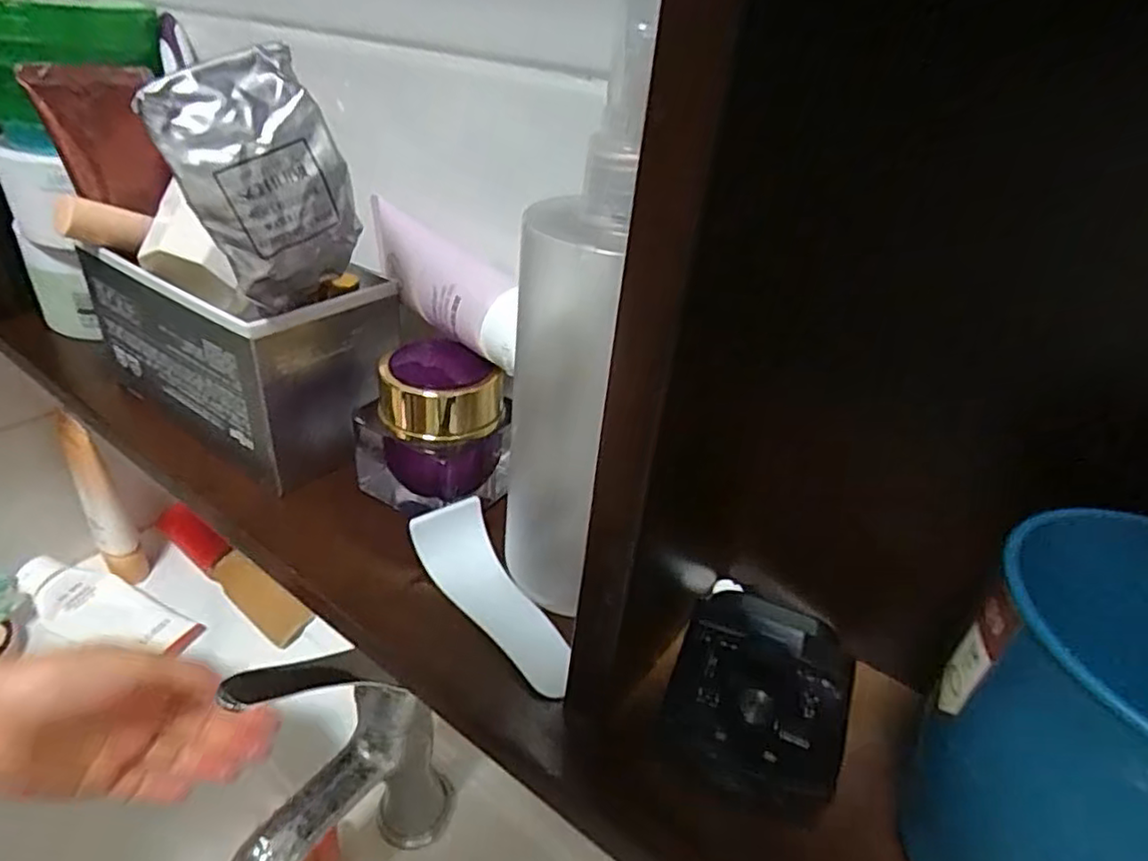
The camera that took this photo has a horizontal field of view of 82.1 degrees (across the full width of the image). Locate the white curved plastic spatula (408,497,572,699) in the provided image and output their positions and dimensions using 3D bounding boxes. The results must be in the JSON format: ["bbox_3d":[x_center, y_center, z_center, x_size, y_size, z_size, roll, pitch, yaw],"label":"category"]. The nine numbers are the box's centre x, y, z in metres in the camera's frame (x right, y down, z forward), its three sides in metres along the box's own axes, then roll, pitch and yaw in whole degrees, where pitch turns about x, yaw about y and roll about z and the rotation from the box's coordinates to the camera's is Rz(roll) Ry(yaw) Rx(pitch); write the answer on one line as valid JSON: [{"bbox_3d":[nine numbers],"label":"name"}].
[{"bbox_3d":[-0.031,0.063,0.252,0.029,0.021,0.083,-18,41,-32],"label":"white curved plastic spatula"}]

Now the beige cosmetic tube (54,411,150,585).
[{"bbox_3d":[-0.394,0.064,0.553,0.027,0.173,0.024,-21,42,-36],"label":"beige cosmetic tube"}]

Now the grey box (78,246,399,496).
[{"bbox_3d":[-0.162,-0.047,0.331,0.136,0.080,0.076,26,38,26],"label":"grey box"}]

